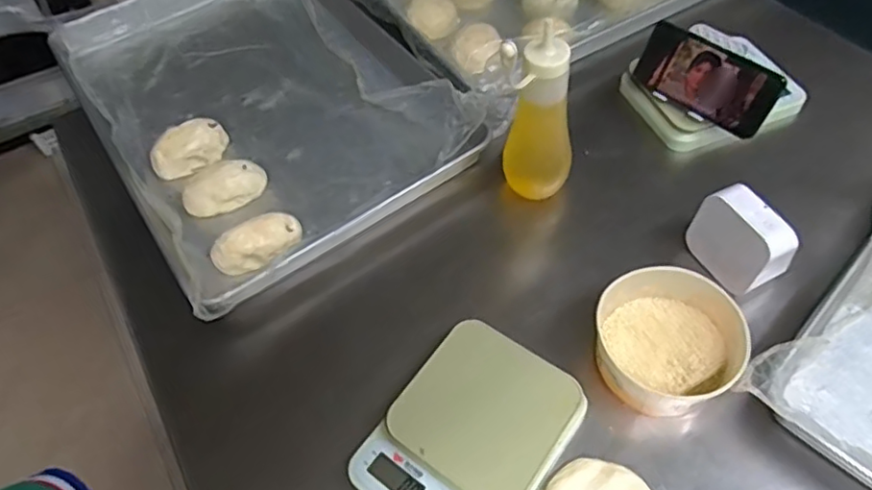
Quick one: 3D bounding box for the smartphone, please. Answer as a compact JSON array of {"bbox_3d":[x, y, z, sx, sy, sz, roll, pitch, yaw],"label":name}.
[{"bbox_3d":[0.317,-0.193,0.719,0.162,0.080,0.015,38,41,25],"label":"smartphone"}]

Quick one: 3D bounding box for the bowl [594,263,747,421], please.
[{"bbox_3d":[0.219,0.089,0.578,0.128,0.064,0.129,-2,54,3],"label":"bowl"}]

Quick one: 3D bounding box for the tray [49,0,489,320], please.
[{"bbox_3d":[-0.254,-0.218,0.826,0.394,0.081,0.618,-32,58,-18],"label":"tray"}]

